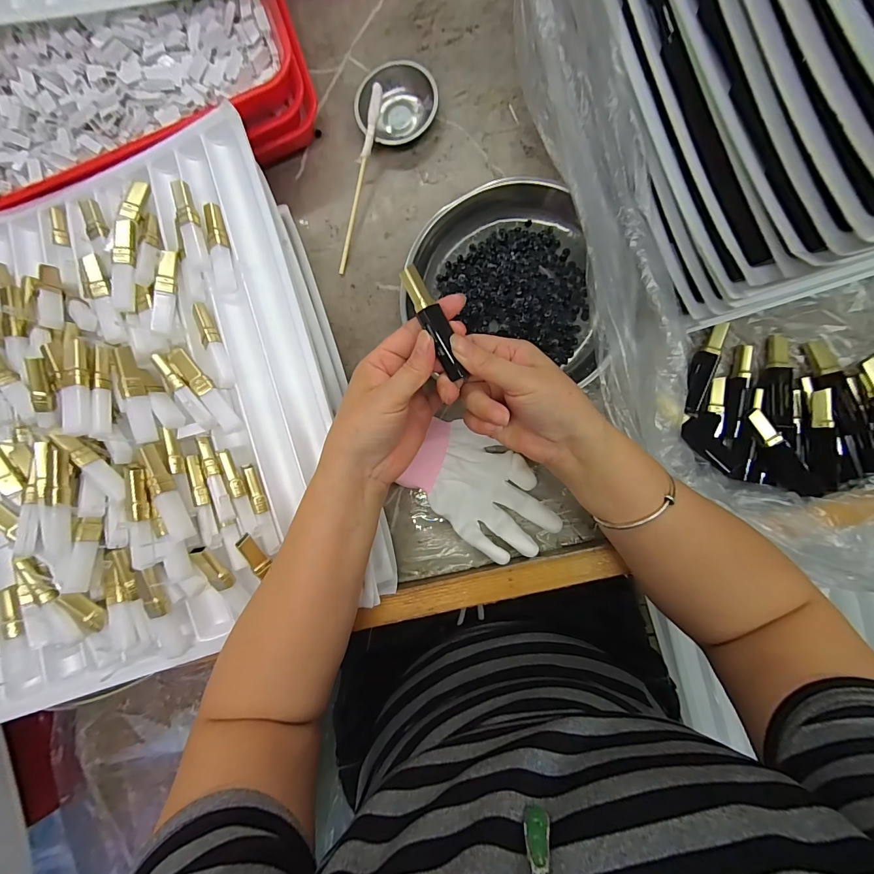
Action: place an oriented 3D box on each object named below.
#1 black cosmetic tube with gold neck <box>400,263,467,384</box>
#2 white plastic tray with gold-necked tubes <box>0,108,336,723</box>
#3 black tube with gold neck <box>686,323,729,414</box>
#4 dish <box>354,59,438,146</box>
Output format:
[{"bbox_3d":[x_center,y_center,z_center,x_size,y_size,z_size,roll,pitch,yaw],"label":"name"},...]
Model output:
[{"bbox_3d":[-0.001,-0.078,0.266,0.016,0.012,0.081,-25,99,5],"label":"black cosmetic tube with gold neck"},{"bbox_3d":[-0.249,-0.029,0.307,0.312,0.055,0.417,-19,86,5],"label":"white plastic tray with gold-necked tubes"},{"bbox_3d":[0.239,-0.061,0.346,0.018,0.013,0.081,18,90,6],"label":"black tube with gold neck"},{"bbox_3d":[-0.041,-0.331,0.383,0.078,0.024,0.068,-13,87,6],"label":"dish"}]

